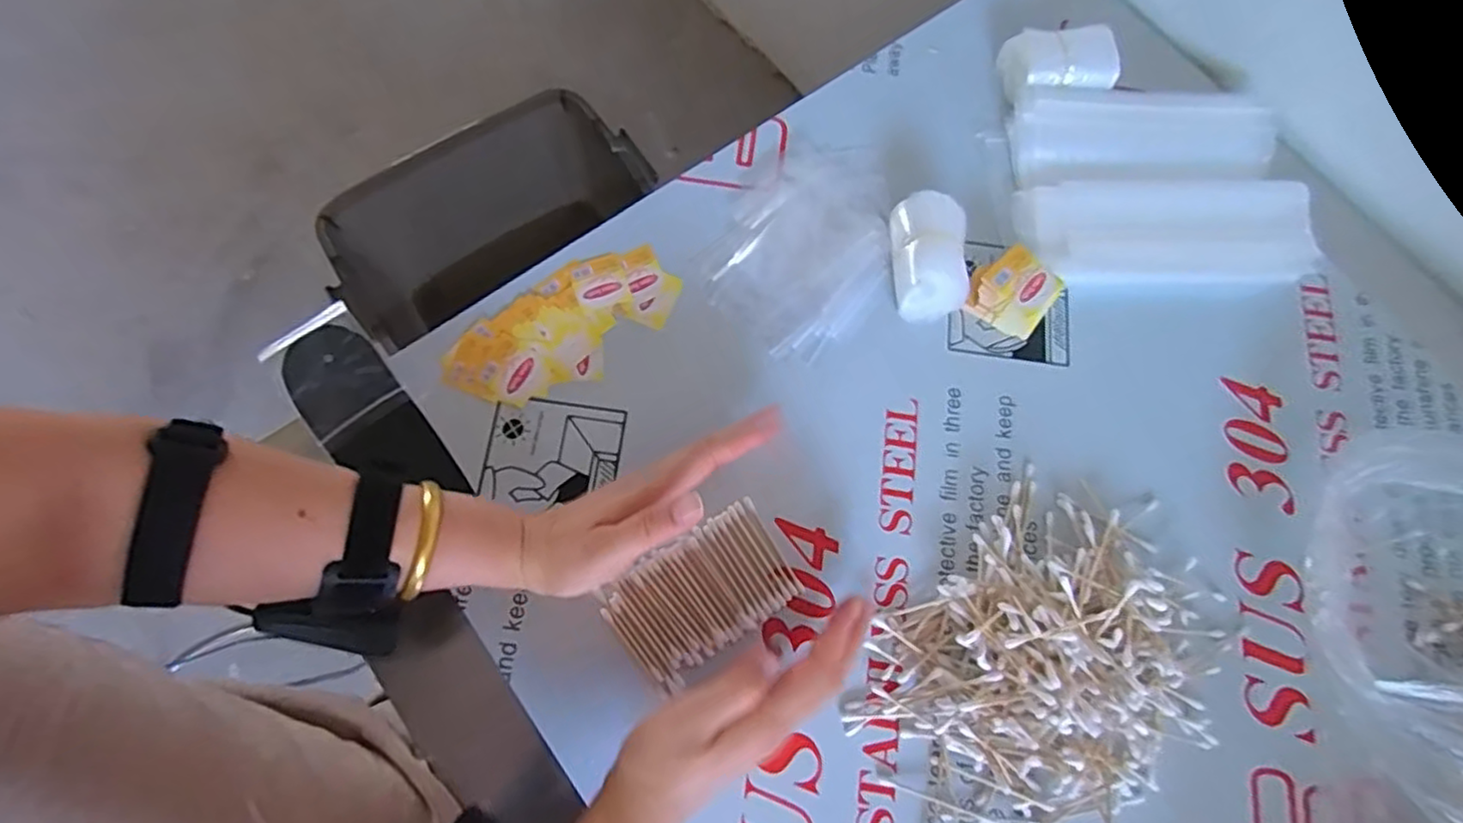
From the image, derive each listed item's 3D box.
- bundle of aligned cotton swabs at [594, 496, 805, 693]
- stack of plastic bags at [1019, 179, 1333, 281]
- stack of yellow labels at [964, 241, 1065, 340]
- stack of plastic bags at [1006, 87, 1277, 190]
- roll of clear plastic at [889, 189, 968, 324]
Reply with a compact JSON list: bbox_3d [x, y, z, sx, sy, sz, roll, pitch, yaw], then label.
[{"bbox_3d":[-0.019,0.117,0.441,0.115,0.005,0.073,-34,78,-10],"label":"bundle of aligned cotton swabs"},{"bbox_3d":[0.327,-0.137,0.515,0.218,0.016,0.081,-1,74,-2],"label":"stack of plastic bags"},{"bbox_3d":[0.203,-0.085,0.490,0.058,0.039,0.046,36,76,8],"label":"stack of yellow labels"},{"bbox_3d":[0.326,-0.217,0.540,0.202,0.025,0.075,-3,74,-2],"label":"stack of plastic bags"},{"bbox_3d":[0.143,-0.112,0.494,0.053,0.036,0.083,-5,75,-3],"label":"roll of clear plastic"}]

